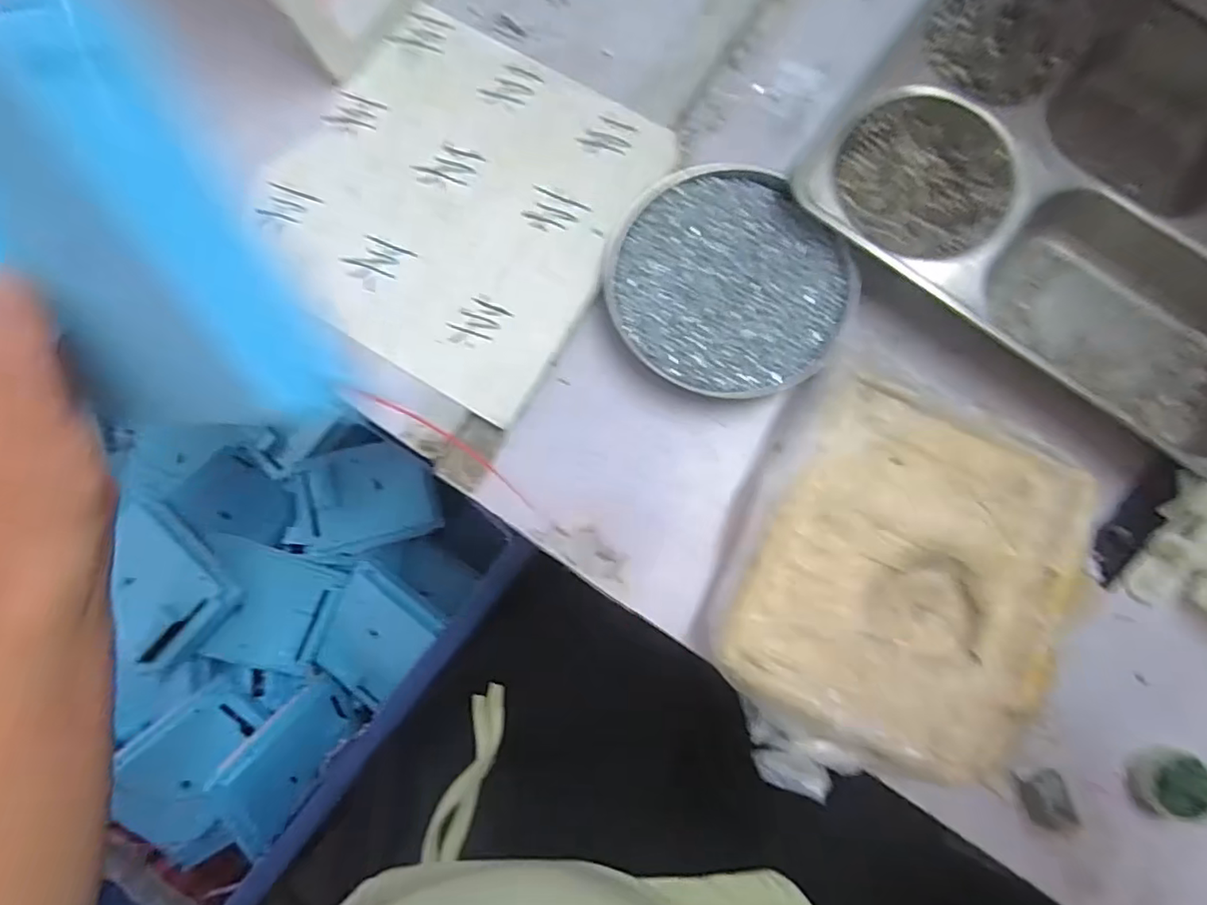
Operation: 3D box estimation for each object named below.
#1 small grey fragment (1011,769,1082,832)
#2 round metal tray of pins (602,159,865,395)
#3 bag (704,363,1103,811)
[{"bbox_3d":[0.233,0.182,0.312,0.026,0.005,0.029,-15,82,1],"label":"small grey fragment"},{"bbox_3d":[0.070,-0.099,0.343,0.130,0.014,0.140,0,83,3],"label":"round metal tray of pins"},{"bbox_3d":[0.152,0.071,0.311,0.157,0.028,0.204,21,84,5],"label":"bag"}]

